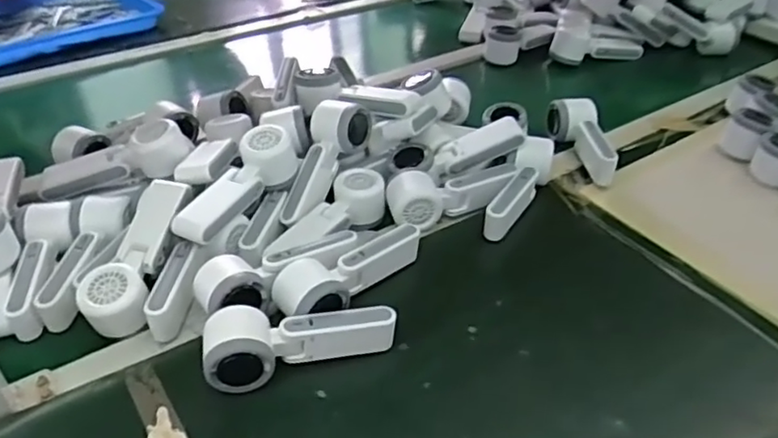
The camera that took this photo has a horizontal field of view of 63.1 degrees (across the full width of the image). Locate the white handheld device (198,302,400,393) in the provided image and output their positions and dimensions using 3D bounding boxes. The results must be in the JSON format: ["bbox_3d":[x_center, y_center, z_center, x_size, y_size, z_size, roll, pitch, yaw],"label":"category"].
[{"bbox_3d":[-0.076,0.109,0.560,0.167,0.046,0.068,-7,40,-12],"label":"white handheld device"}]

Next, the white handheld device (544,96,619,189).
[{"bbox_3d":[0.249,-0.101,0.826,0.060,0.050,0.151,1,39,-1],"label":"white handheld device"}]

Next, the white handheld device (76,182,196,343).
[{"bbox_3d":[-0.245,0.033,0.622,0.065,0.045,0.167,7,54,5],"label":"white handheld device"}]

